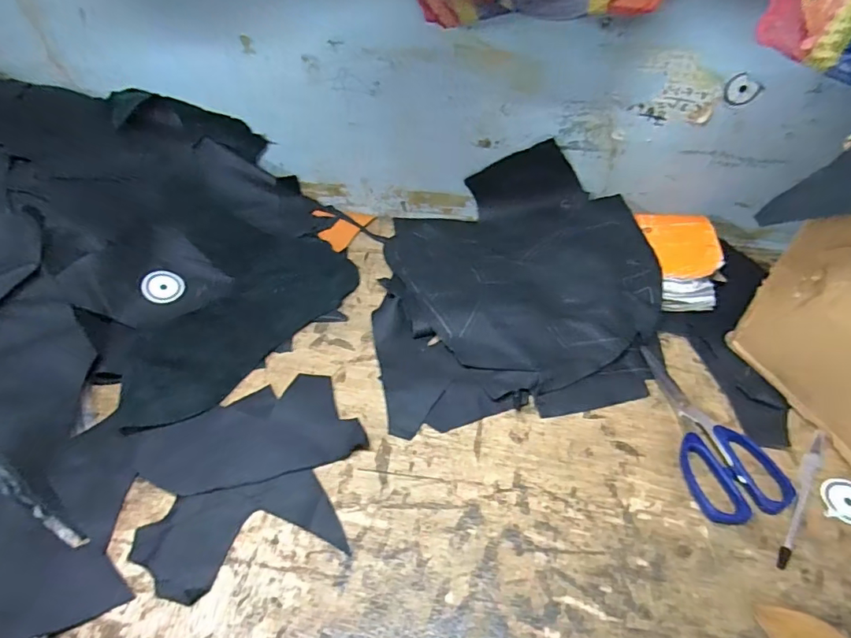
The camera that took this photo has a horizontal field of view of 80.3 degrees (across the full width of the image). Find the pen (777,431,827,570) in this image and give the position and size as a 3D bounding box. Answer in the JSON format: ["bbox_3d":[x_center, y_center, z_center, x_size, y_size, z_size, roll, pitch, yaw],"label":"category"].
[{"bbox_3d":[0.316,0.146,0.422,0.013,0.010,0.142,31,55,25],"label":"pen"}]

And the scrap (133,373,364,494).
[{"bbox_3d":[-0.156,0.104,0.457,0.184,0.006,0.094,-14,50,-13],"label":"scrap"}]

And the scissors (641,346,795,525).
[{"bbox_3d":[0.262,0.099,0.467,0.084,0.010,0.173,-2,48,-3],"label":"scissors"}]

